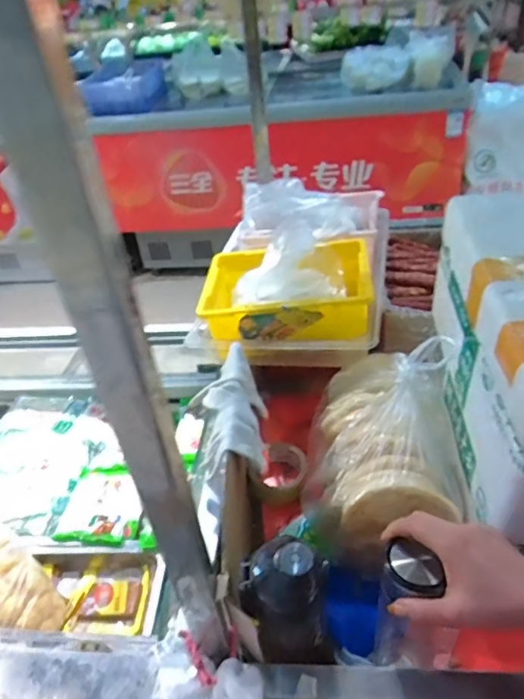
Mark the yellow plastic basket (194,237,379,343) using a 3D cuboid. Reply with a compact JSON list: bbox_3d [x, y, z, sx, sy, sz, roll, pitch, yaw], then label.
[{"bbox_3d":[0.045,-0.110,0.944,0.288,0.078,0.251,-2,38,7],"label":"yellow plastic basket"}]

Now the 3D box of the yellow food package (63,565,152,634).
[{"bbox_3d":[-0.271,0.449,0.931,0.142,0.028,0.119,-4,38,4],"label":"yellow food package"}]

